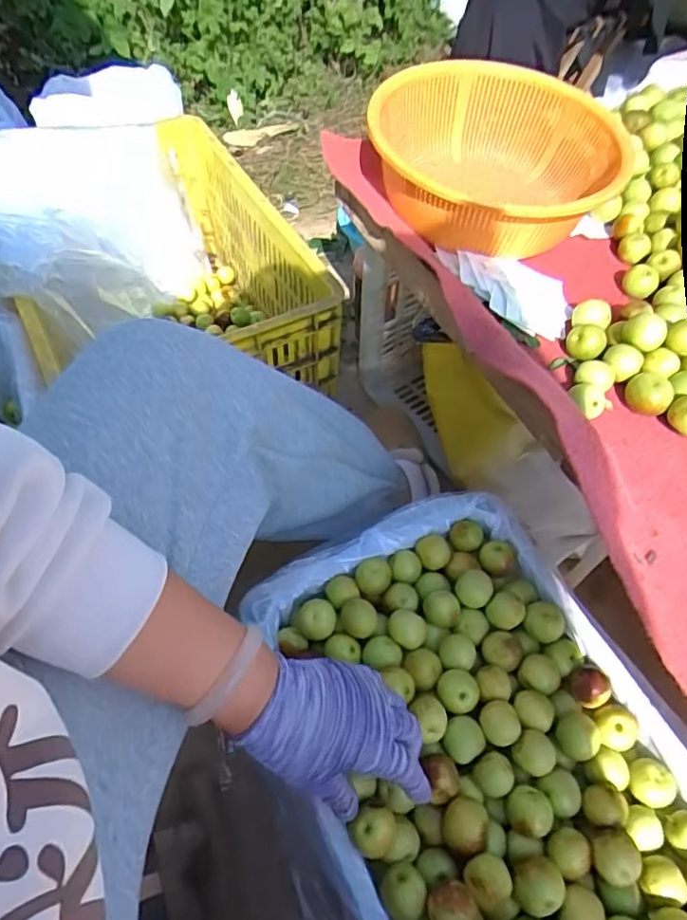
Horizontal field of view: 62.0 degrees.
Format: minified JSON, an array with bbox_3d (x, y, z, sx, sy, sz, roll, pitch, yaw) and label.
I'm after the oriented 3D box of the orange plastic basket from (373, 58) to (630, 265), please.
[{"bbox_3d":[0.158,-0.318,0.602,0.242,0.087,0.255,11,56,7],"label":"orange plastic basket"}]

